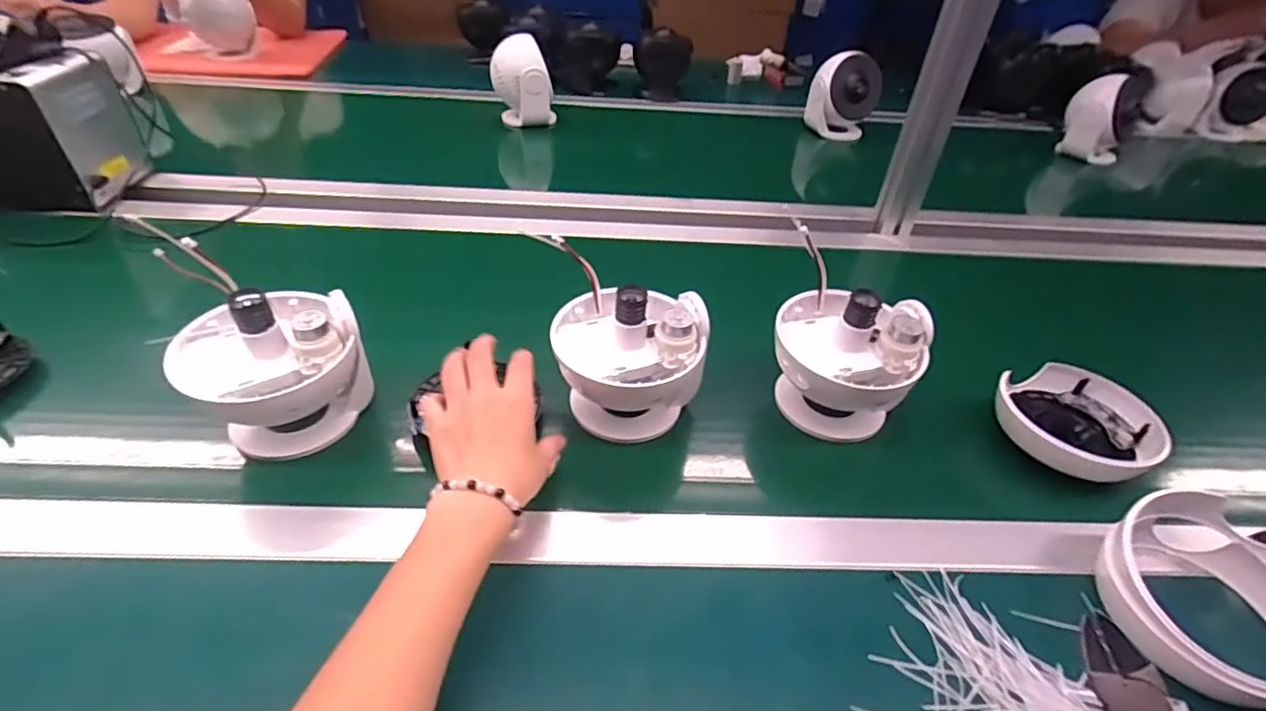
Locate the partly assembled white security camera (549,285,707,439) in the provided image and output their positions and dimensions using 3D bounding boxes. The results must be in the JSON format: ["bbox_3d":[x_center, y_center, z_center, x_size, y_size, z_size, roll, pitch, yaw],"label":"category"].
[{"bbox_3d":[-0.003,0.005,0.475,0.120,0.117,0.109,3,38,-3],"label":"partly assembled white security camera"}]

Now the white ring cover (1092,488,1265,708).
[{"bbox_3d":[0.354,0.149,0.363,0.111,0.056,0.111,-15,42,-24],"label":"white ring cover"}]

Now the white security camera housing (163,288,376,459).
[{"bbox_3d":[-0.262,0.009,0.438,0.106,0.119,0.111,34,46,32],"label":"white security camera housing"}]

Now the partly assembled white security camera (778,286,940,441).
[{"bbox_3d":[0.169,0.001,0.480,0.114,0.110,0.098,22,41,21],"label":"partly assembled white security camera"}]

